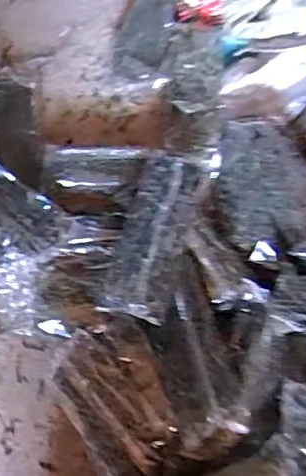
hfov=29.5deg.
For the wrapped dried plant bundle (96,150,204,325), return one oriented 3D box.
[{"bbox_3d":[0.003,-0.008,0.798,0.095,0.071,0.251,16,74,2],"label":"wrapped dried plant bundle"}]

